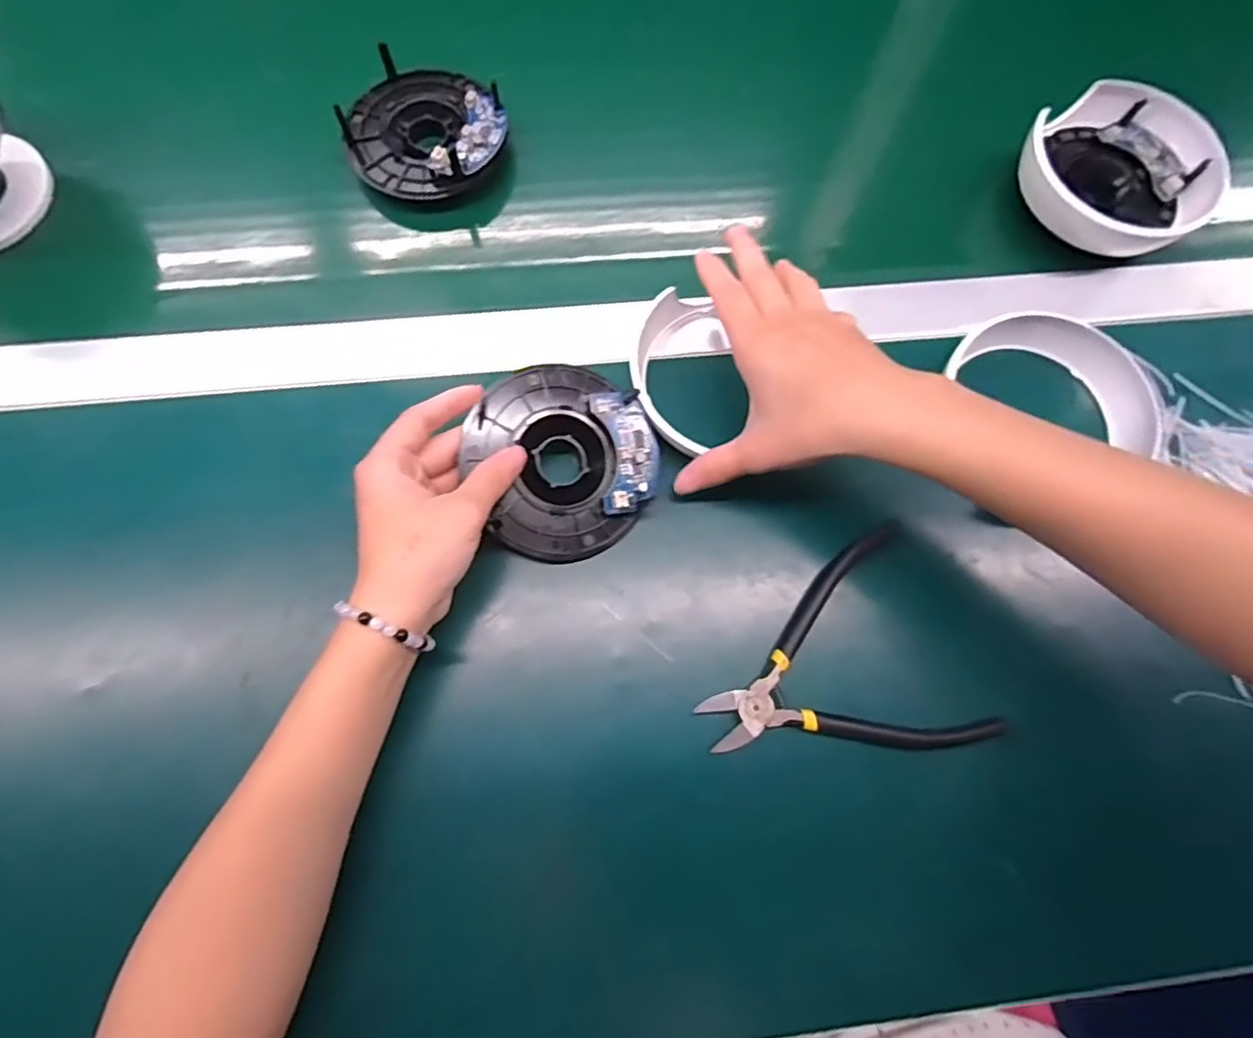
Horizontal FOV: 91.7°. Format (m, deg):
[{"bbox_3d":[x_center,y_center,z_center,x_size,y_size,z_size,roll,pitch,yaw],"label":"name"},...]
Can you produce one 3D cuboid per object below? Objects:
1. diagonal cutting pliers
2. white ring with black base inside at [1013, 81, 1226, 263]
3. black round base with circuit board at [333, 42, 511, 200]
[{"bbox_3d":[0.105,0.079,0.315,0.136,0.012,0.113,-20,75,-9],"label":"diagonal cutting pliers"},{"bbox_3d":[0.311,-0.218,0.391,0.105,0.039,0.109,1,73,-3],"label":"white ring with black base inside"},{"bbox_3d":[-0.128,-0.253,0.388,0.099,0.026,0.090,1,73,-3],"label":"black round base with circuit board"}]

